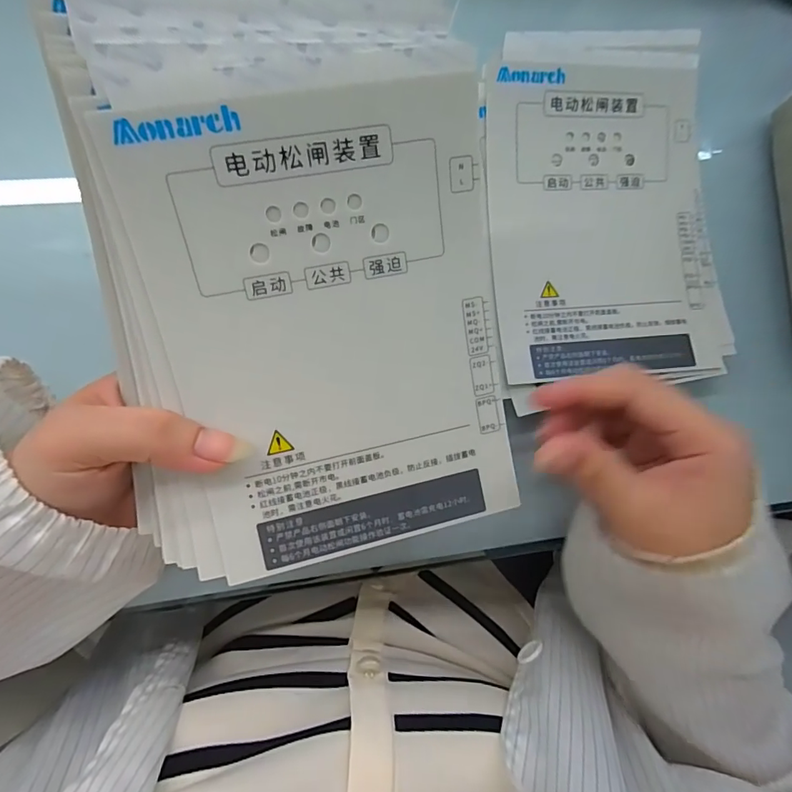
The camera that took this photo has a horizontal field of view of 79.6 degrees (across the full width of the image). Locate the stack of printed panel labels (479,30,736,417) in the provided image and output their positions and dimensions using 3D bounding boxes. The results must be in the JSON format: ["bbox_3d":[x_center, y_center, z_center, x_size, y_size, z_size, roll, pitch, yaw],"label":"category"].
[{"bbox_3d":[0.122,-0.105,0.275,0.138,0.016,0.196,-5,91,-8],"label":"stack of printed panel labels"}]

